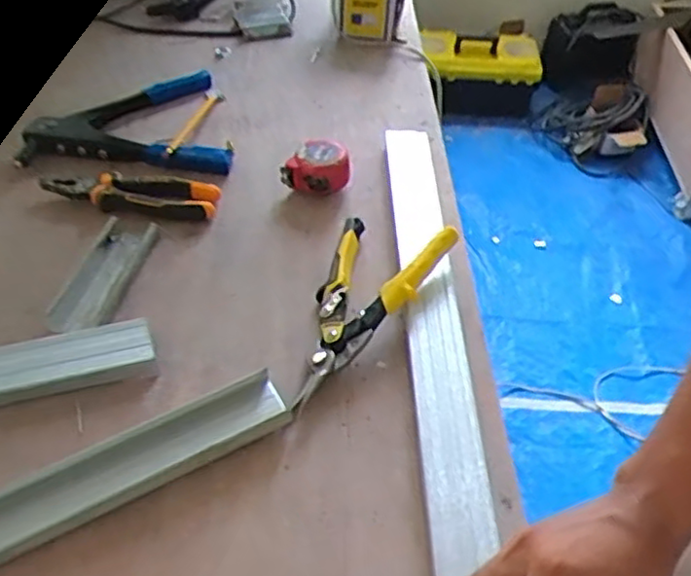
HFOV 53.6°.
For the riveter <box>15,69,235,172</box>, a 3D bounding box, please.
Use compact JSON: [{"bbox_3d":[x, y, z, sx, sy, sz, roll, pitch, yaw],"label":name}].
[{"bbox_3d":[-0.277,-0.202,0.855,0.240,0.029,0.226,-10,48,-13],"label":"riveter"}]

